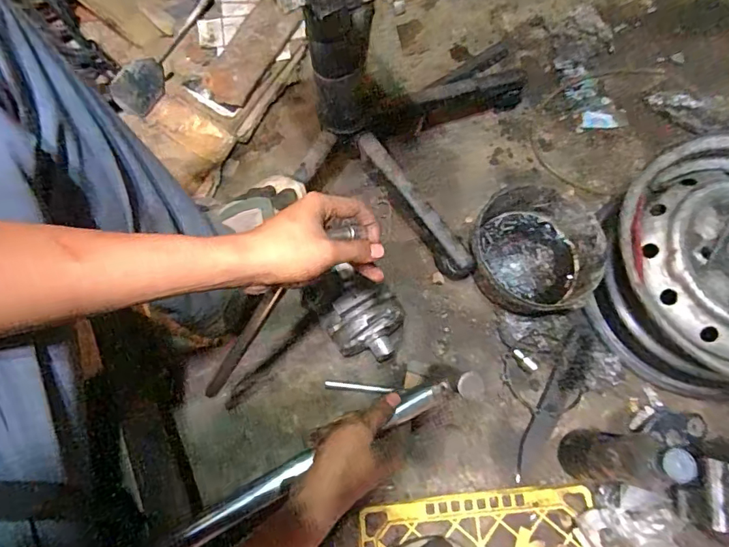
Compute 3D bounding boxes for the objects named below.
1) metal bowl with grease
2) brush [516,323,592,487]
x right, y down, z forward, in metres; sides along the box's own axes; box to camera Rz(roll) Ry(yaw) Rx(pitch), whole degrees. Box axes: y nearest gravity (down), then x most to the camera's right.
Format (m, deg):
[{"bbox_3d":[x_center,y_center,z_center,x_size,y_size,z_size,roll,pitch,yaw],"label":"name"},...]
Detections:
[{"bbox_3d":[0.268,-0.037,0.748,0.189,0.082,0.183,0,73,1],"label":"metal bowl with grease"},{"bbox_3d":[0.283,0.192,0.693,0.048,0.023,0.232,28,76,9],"label":"brush"}]

